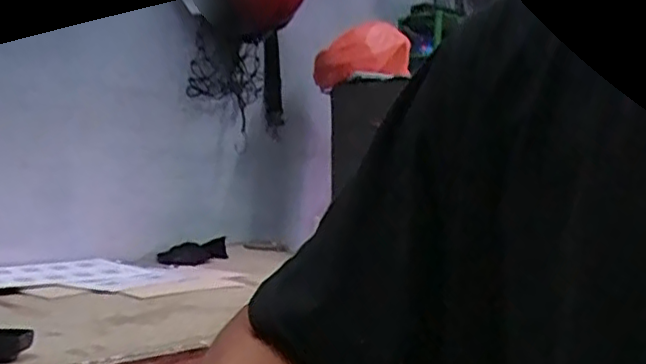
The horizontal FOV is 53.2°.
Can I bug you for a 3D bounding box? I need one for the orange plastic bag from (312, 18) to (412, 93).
[{"bbox_3d":[0.089,-0.297,1.510,0.222,0.128,0.131,0,-1,9],"label":"orange plastic bag"}]

